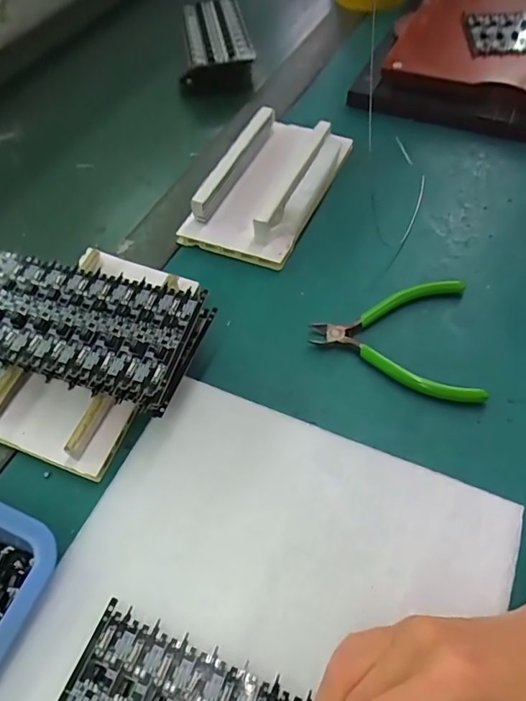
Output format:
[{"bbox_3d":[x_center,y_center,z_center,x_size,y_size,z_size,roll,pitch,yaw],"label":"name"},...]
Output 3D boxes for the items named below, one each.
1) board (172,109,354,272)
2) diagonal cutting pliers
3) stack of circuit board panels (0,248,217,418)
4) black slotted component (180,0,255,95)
[{"bbox_3d":[0.011,-0.145,0.424,0.093,0.039,0.171,22,60,19],"label":"board"},{"bbox_3d":[0.089,-0.009,0.343,0.108,0.015,0.095,0,55,5],"label":"diagonal cutting pliers"},{"bbox_3d":[-0.124,-0.017,0.310,0.164,0.025,0.081,11,57,12],"label":"stack of circuit board panels"},{"bbox_3d":[-0.056,-0.362,0.586,0.076,0.035,0.171,-8,55,-1],"label":"black slotted component"}]

